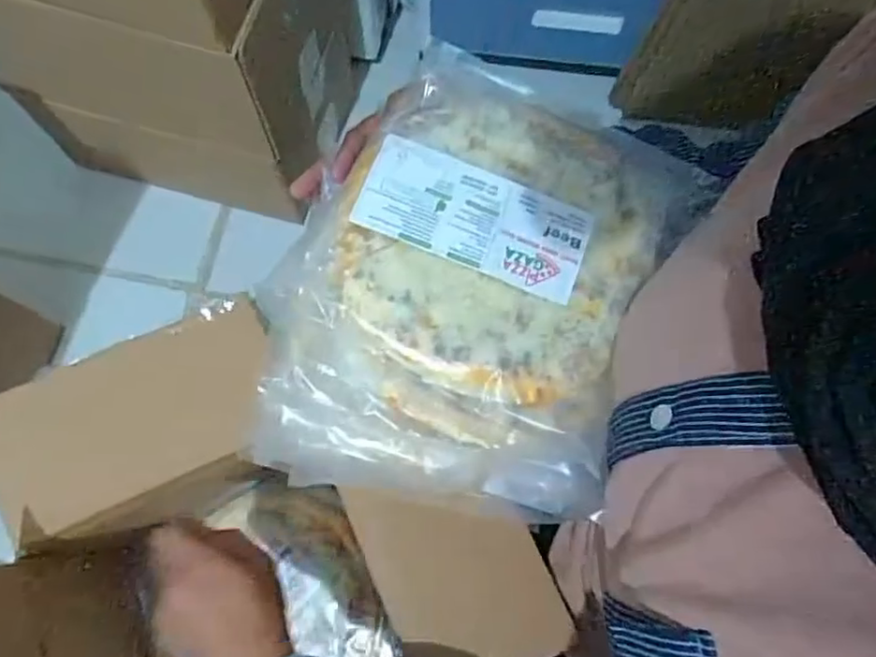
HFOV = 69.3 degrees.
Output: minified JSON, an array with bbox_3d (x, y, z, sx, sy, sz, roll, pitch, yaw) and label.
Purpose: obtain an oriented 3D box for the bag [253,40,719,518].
[{"bbox_3d":[0.024,-0.028,0.410,0.219,0.073,0.284,21,74,5],"label":"bag"}]

